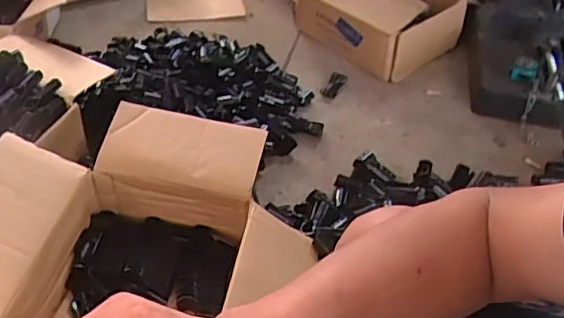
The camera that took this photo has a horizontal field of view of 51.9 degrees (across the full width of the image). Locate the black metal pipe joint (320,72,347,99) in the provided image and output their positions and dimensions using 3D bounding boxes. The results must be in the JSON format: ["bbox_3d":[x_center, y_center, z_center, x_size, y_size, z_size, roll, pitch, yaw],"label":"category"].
[{"bbox_3d":[0.119,-0.168,1.335,0.035,0.018,0.081,23,47,17],"label":"black metal pipe joint"}]

